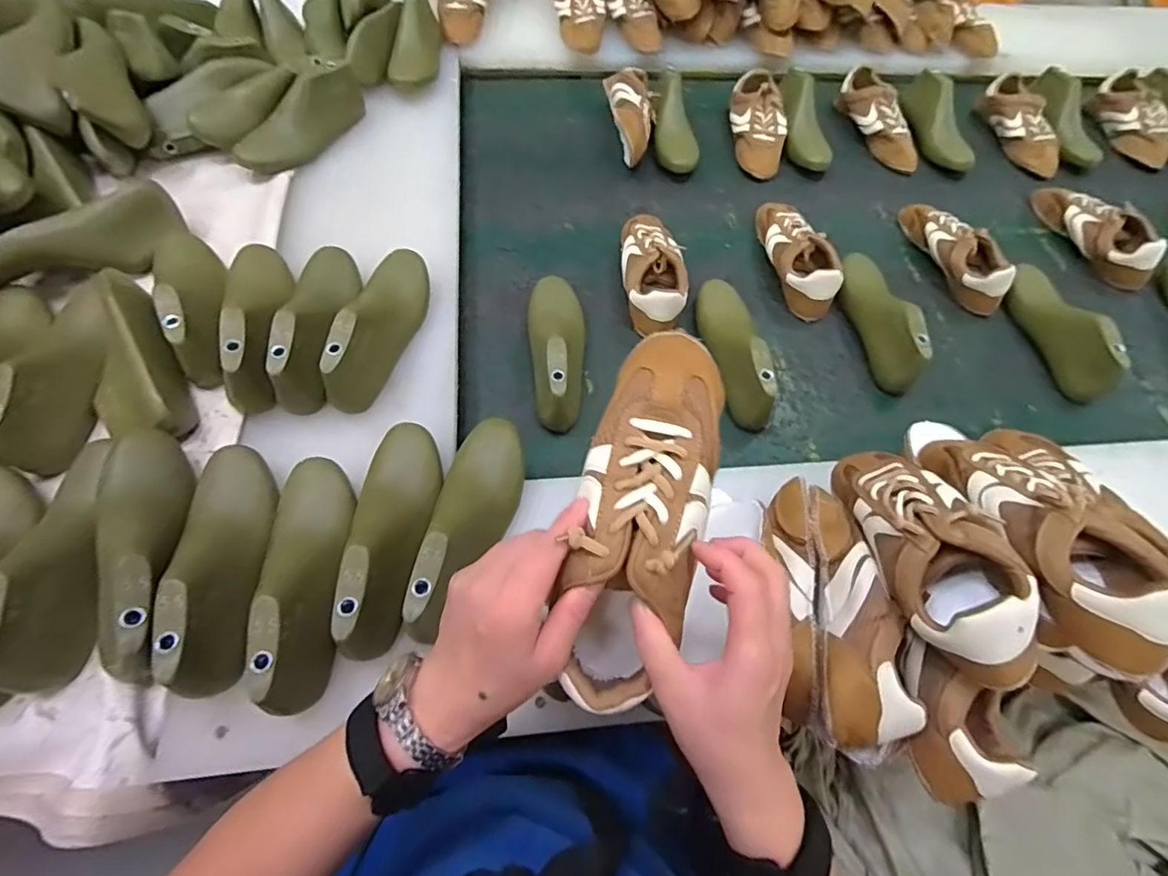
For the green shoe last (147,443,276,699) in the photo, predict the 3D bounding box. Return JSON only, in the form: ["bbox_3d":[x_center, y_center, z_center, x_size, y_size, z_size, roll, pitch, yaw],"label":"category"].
[{"bbox_3d":[-0.328,0.107,0.483,0.064,0.083,0.228,-9,52,-7],"label":"green shoe last"}]

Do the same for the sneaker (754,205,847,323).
[{"bbox_3d":[0.318,-0.286,0.789,0.085,0.063,0.224,-2,64,-4],"label":"sneaker"}]

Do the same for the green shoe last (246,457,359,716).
[{"bbox_3d":[-0.249,0.113,0.477,0.075,0.076,0.224,-12,65,-8],"label":"green shoe last"}]

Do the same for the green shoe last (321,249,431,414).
[{"bbox_3d":[-0.236,-0.139,0.610,0.078,0.079,0.225,3,63,-1],"label":"green shoe last"}]

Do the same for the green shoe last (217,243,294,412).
[{"bbox_3d":[-0.377,-0.138,0.613,0.071,0.094,0.229,-15,53,-10],"label":"green shoe last"}]

